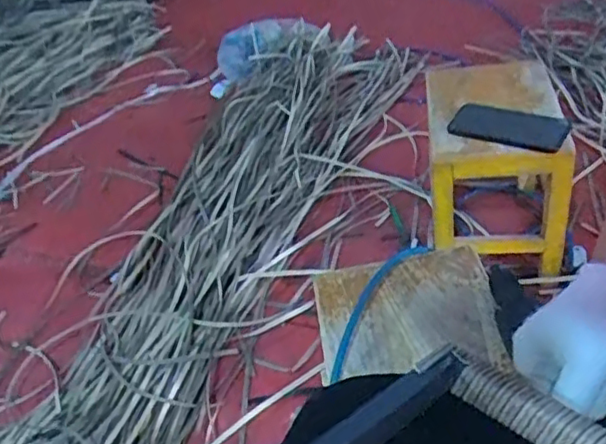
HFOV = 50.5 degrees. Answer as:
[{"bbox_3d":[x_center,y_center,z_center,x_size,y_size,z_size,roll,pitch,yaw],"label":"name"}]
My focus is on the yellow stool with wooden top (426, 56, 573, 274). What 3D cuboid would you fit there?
[{"bbox_3d":[0.319,-0.103,1.086,0.204,0.228,0.297,-2,40,10],"label":"yellow stool with wooden top"}]

